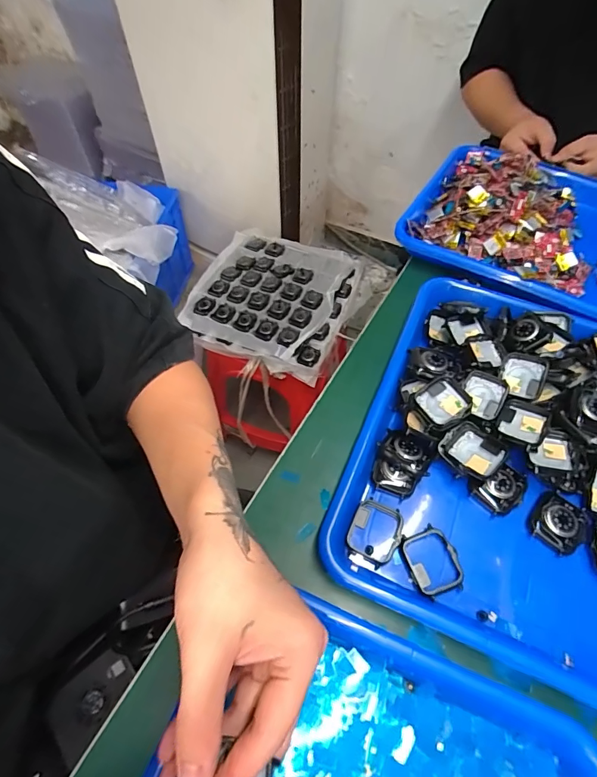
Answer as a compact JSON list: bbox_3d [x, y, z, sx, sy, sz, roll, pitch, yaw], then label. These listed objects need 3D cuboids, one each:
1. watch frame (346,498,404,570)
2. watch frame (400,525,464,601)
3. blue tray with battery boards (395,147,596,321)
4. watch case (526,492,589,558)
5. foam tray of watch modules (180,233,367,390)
[{"bbox_3d":[0.061,0.114,0.324,0.038,0.013,0.047,22,60,12],"label":"watch frame"},{"bbox_3d":[0.101,0.132,0.310,0.039,0.009,0.047,-13,59,-9],"label":"watch frame"},{"bbox_3d":[0.317,-0.184,0.501,0.353,0.069,0.247,30,62,18],"label":"blue tray with battery boards"},{"bbox_3d":[0.207,0.106,0.321,0.042,0.009,0.037,-39,66,-23],"label":"watch case"},{"bbox_3d":[-0.055,-0.203,0.886,0.314,0.046,0.344,17,59,9],"label":"foam tray of watch modules"}]

